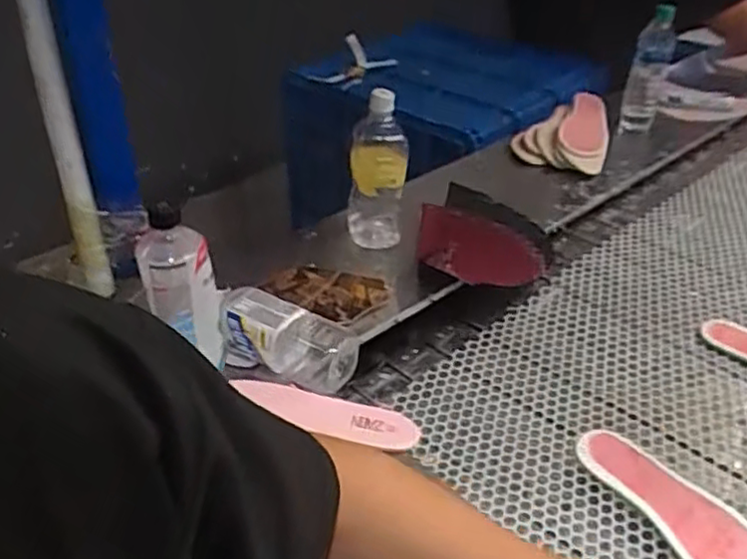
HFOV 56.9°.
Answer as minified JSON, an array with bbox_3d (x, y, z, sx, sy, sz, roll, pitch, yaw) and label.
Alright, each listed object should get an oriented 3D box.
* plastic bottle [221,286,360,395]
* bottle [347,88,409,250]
[{"bbox_3d":[-0.096,0.064,0.746,0.158,0.062,0.070,24,43,9],"label":"plastic bottle"},{"bbox_3d":[0.004,-0.147,0.929,0.081,0.220,0.081,-1,35,-1],"label":"bottle"}]

